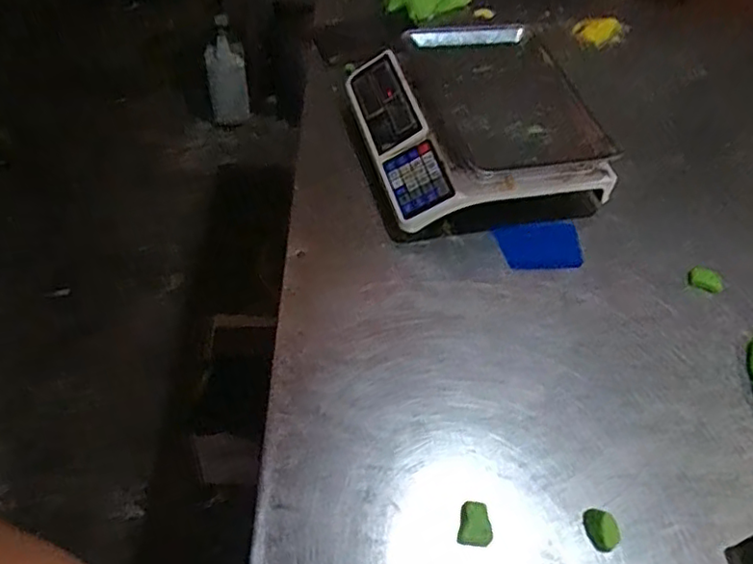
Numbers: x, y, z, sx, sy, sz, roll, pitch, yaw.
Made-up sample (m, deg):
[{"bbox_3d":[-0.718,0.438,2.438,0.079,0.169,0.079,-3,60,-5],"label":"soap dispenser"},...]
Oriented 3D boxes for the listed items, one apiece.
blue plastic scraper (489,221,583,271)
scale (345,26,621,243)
[{"bbox_3d":[0.236,-0.052,0.907,0.122,0.004,0.077,-3,61,-7],"label":"blue plastic scraper"},{"bbox_3d":[0.148,-0.236,0.967,0.318,0.151,0.331,-8,56,-15],"label":"scale"}]

